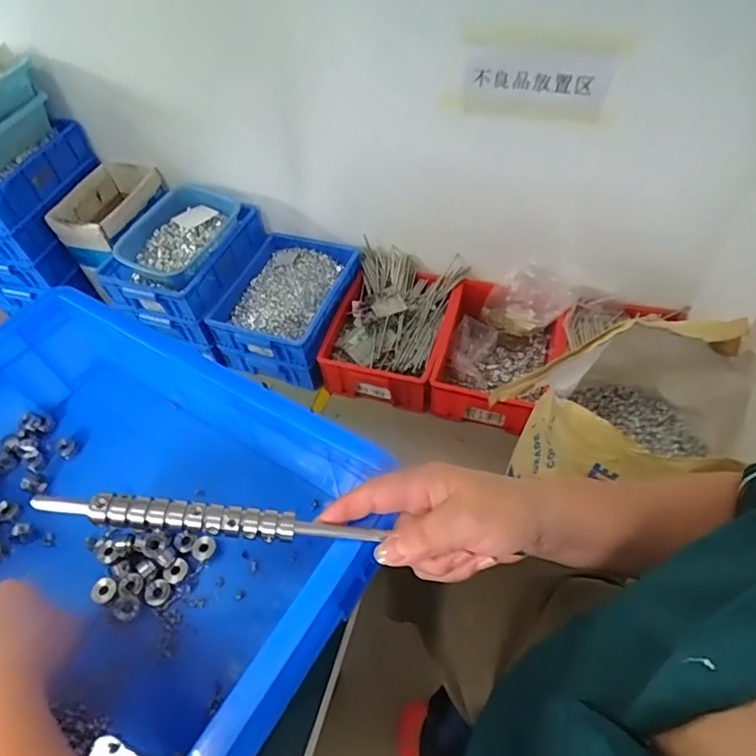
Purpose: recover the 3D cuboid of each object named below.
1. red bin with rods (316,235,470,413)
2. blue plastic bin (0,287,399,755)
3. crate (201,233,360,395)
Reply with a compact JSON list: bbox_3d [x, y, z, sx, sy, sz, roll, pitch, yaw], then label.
[{"bbox_3d":[0.048,-0.156,1.520,0.333,0.159,0.475,13,54,15],"label":"red bin with rods"},{"bbox_3d":[-0.230,0.120,0.410,0.390,0.122,0.300,25,58,23],"label":"blue plastic bin"},{"bbox_3d":[-0.260,-0.229,1.580,0.335,0.163,0.455,12,53,14],"label":"crate"}]

